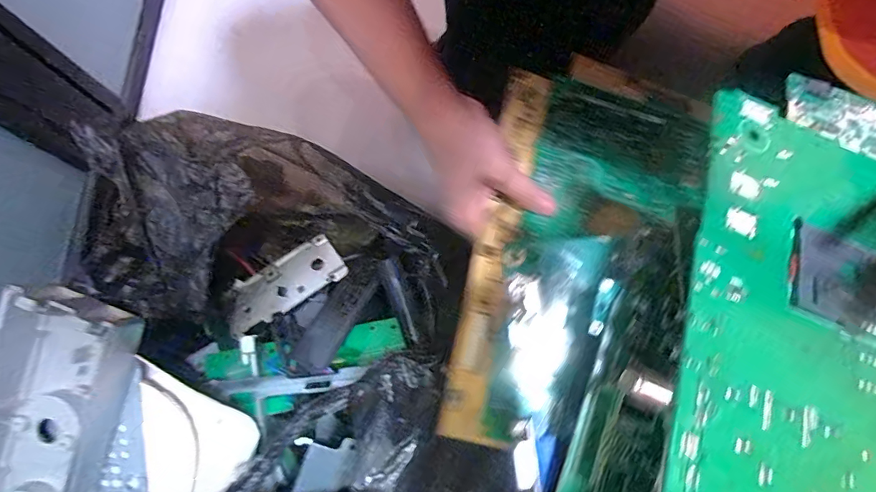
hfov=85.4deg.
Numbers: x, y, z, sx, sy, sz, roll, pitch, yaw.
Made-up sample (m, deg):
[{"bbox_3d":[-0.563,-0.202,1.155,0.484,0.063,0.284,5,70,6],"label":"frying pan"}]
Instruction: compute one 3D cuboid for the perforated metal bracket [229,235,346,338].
[{"bbox_3d":[-0.142,0.036,0.437,0.112,0.011,0.047,-32,79,-6],"label":"perforated metal bracket"}]

